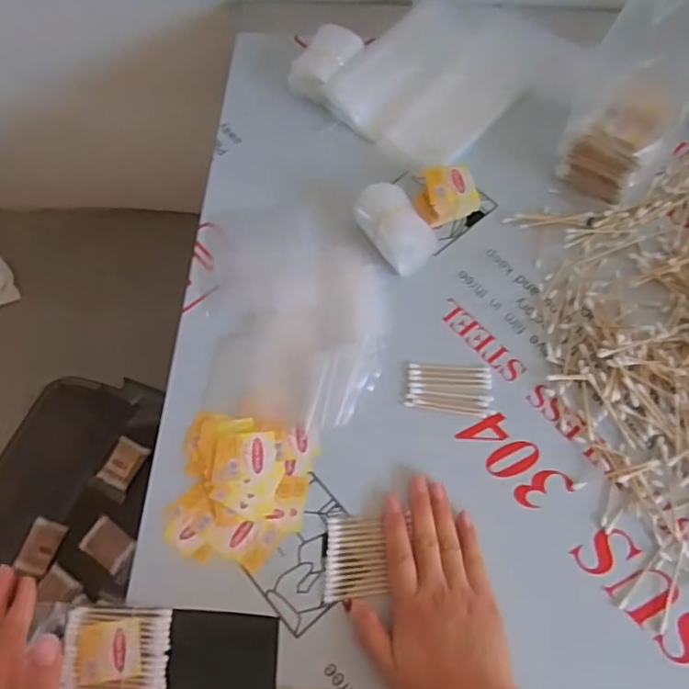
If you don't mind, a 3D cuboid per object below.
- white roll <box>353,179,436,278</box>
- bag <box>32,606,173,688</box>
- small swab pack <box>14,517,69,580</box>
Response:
[{"bbox_3d":[0.047,-0.113,0.583,0.058,0.035,0.089,-37,70,-15],"label":"white roll"},{"bbox_3d":[-0.178,0.226,0.452,0.096,0.013,0.061,2,67,1],"label":"bag"},{"bbox_3d":[-0.437,0.292,0.884,0.047,0.009,0.076,38,53,-32],"label":"small swab pack"}]

